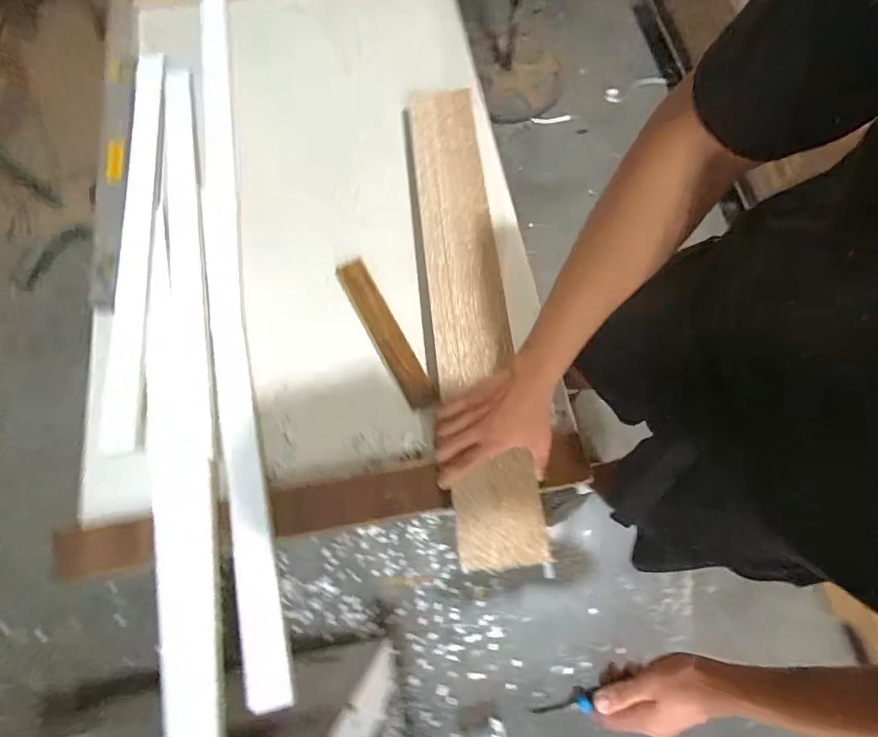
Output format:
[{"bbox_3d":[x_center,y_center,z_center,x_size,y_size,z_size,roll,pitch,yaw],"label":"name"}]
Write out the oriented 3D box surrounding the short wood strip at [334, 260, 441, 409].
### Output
[{"bbox_3d":[-0.081,-0.055,0.696,0.045,0.015,0.259,-29,73,-8],"label":"short wood strip"}]

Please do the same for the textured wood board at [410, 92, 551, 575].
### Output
[{"bbox_3d":[0.040,-0.117,0.671,0.108,0.028,0.748,-6,69,-2],"label":"textured wood board"}]

